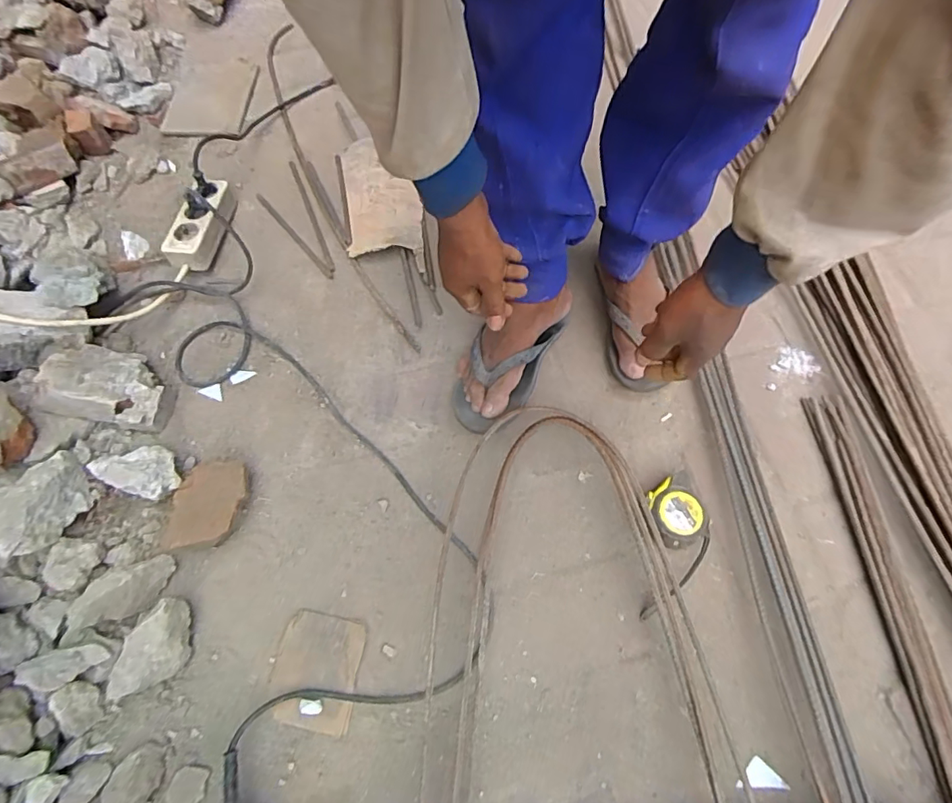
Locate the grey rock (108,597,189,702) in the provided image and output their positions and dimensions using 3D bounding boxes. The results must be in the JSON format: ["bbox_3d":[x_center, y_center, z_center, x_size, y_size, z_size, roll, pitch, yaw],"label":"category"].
[{"bbox_3d":[-0.360,0.281,0.580,0.053,0.056,0.109,34,71,14],"label":"grey rock"}]

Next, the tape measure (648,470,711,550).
[{"bbox_3d":[0.242,0.138,0.627,0.075,0.044,0.091,-24,68,-9],"label":"tape measure"}]

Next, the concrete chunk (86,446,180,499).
[{"bbox_3d":[-0.436,0.085,0.669,0.115,0.046,0.065,16,66,7],"label":"concrete chunk"}]

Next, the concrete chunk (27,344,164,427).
[{"bbox_3d":[-0.504,-0.025,0.705,0.153,0.046,0.105,10,50,-13],"label":"concrete chunk"}]

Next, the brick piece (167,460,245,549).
[{"bbox_3d":[-0.330,0.127,0.646,0.085,0.044,0.103,-5,65,-2],"label":"brick piece"}]

